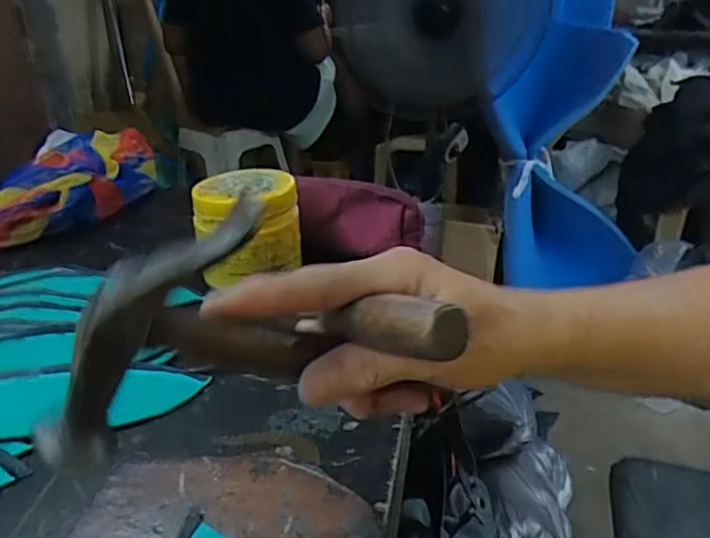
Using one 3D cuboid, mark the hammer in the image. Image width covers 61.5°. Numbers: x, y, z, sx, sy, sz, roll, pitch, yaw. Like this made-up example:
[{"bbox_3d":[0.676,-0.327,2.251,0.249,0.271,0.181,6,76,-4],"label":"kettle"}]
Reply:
[{"bbox_3d":[-0.039,0.016,0.226,0.148,0.080,0.048,-7,29,-9],"label":"hammer"}]

